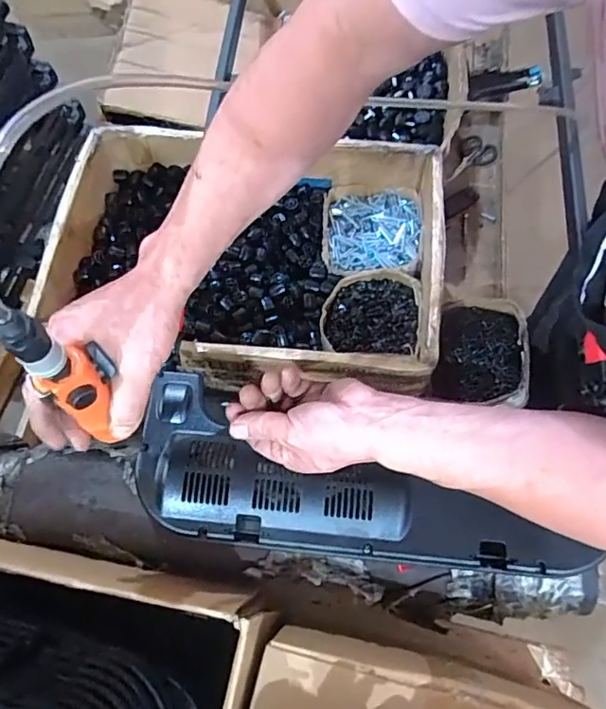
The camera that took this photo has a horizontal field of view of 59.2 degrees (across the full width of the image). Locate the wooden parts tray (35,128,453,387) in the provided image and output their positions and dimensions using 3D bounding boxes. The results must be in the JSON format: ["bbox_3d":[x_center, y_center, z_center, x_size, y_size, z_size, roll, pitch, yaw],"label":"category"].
[{"bbox_3d":[-0.080,-0.137,0.762,0.515,0.125,0.348,5,69,4],"label":"wooden parts tray"}]

